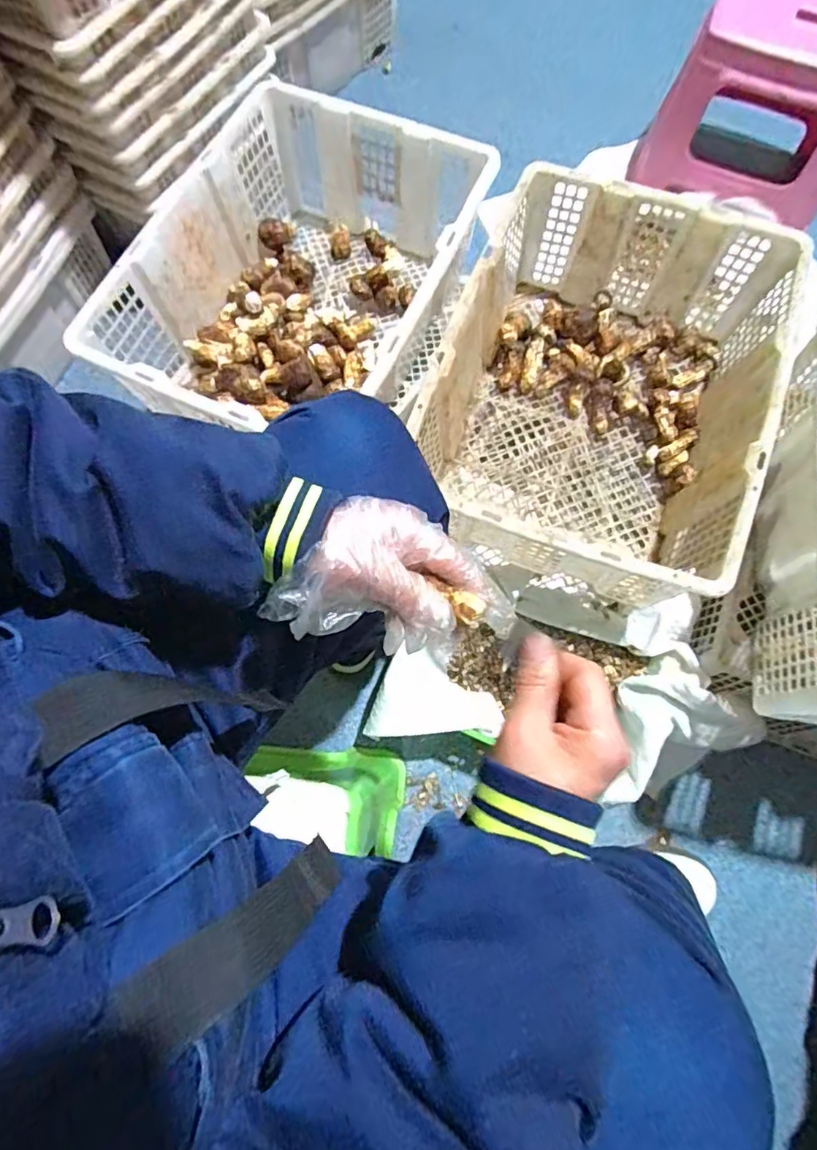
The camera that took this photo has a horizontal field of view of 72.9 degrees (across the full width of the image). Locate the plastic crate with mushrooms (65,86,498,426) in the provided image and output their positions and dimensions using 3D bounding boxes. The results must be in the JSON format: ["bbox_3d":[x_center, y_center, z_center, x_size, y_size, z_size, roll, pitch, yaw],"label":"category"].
[{"bbox_3d":[-0.133,-0.366,0.709,0.352,0.158,0.442,23,75,7],"label":"plastic crate with mushrooms"}]

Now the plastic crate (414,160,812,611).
[{"bbox_3d":[0.218,-0.213,0.654,0.333,0.161,0.450,19,75,6],"label":"plastic crate"}]

